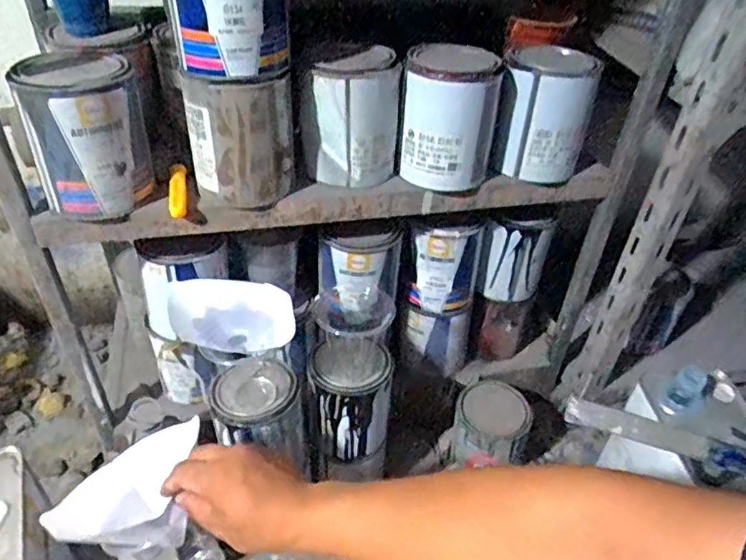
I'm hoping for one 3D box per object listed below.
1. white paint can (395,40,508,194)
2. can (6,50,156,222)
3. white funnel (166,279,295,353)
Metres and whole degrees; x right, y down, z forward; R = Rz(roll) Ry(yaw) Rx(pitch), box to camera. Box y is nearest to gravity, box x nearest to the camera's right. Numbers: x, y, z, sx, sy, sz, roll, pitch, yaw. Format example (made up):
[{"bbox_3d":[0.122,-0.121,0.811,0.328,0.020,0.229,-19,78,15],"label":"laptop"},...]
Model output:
[{"bbox_3d":[0.085,-0.181,0.633,0.104,0.130,0.092,9,39,7],"label":"white paint can"},{"bbox_3d":[-0.278,-0.147,0.560,0.102,0.139,0.108,-14,42,-21],"label":"can"},{"bbox_3d":[-0.153,0.052,0.608,0.129,0.069,0.074,12,39,10],"label":"white funnel"}]

